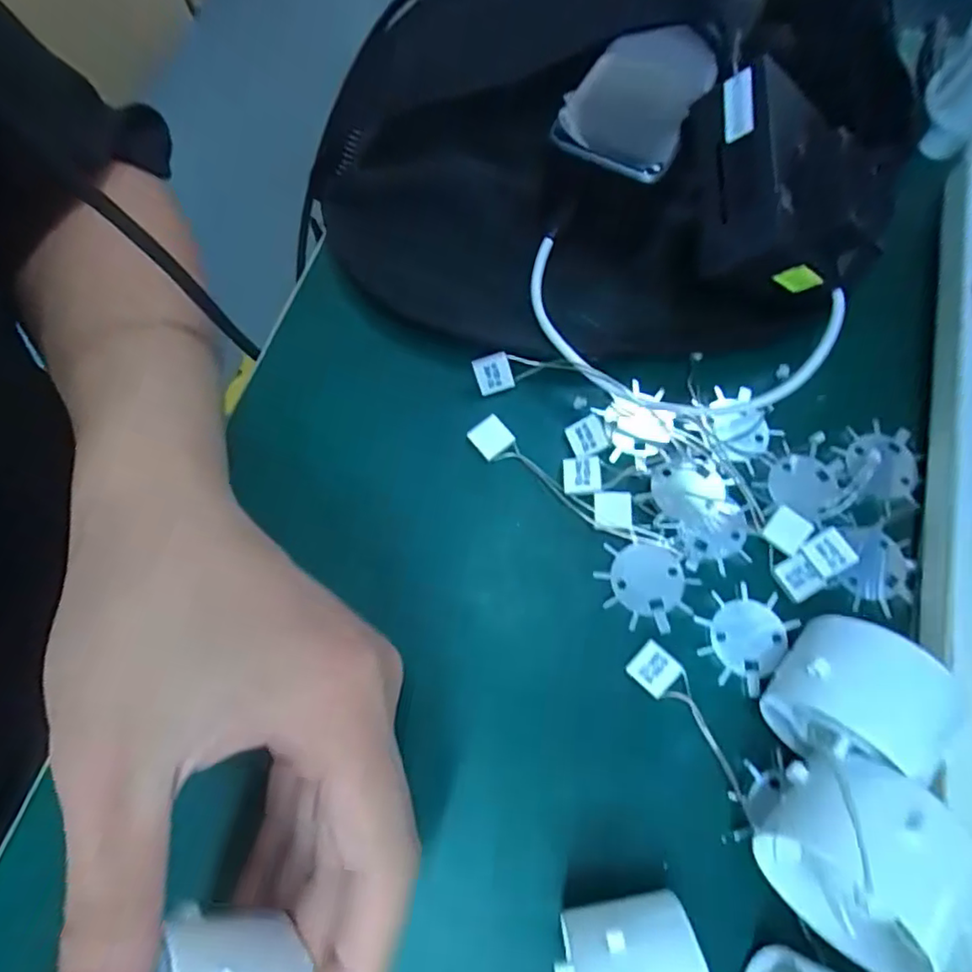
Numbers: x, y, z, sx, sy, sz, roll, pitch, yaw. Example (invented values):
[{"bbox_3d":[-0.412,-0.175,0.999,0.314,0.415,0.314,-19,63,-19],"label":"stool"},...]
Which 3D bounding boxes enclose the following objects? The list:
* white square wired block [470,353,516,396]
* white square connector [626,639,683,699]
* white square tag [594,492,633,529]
[{"bbox_3d":[0.003,-0.049,0.262,0.016,0.019,0.004,-16,42,6],"label":"white square wired block"},{"bbox_3d":[0.064,0.069,0.226,0.017,0.007,0.015,40,76,16],"label":"white square connector"},{"bbox_3d":[0.053,0.009,0.246,0.016,0.004,0.015,1,72,0],"label":"white square tag"}]

